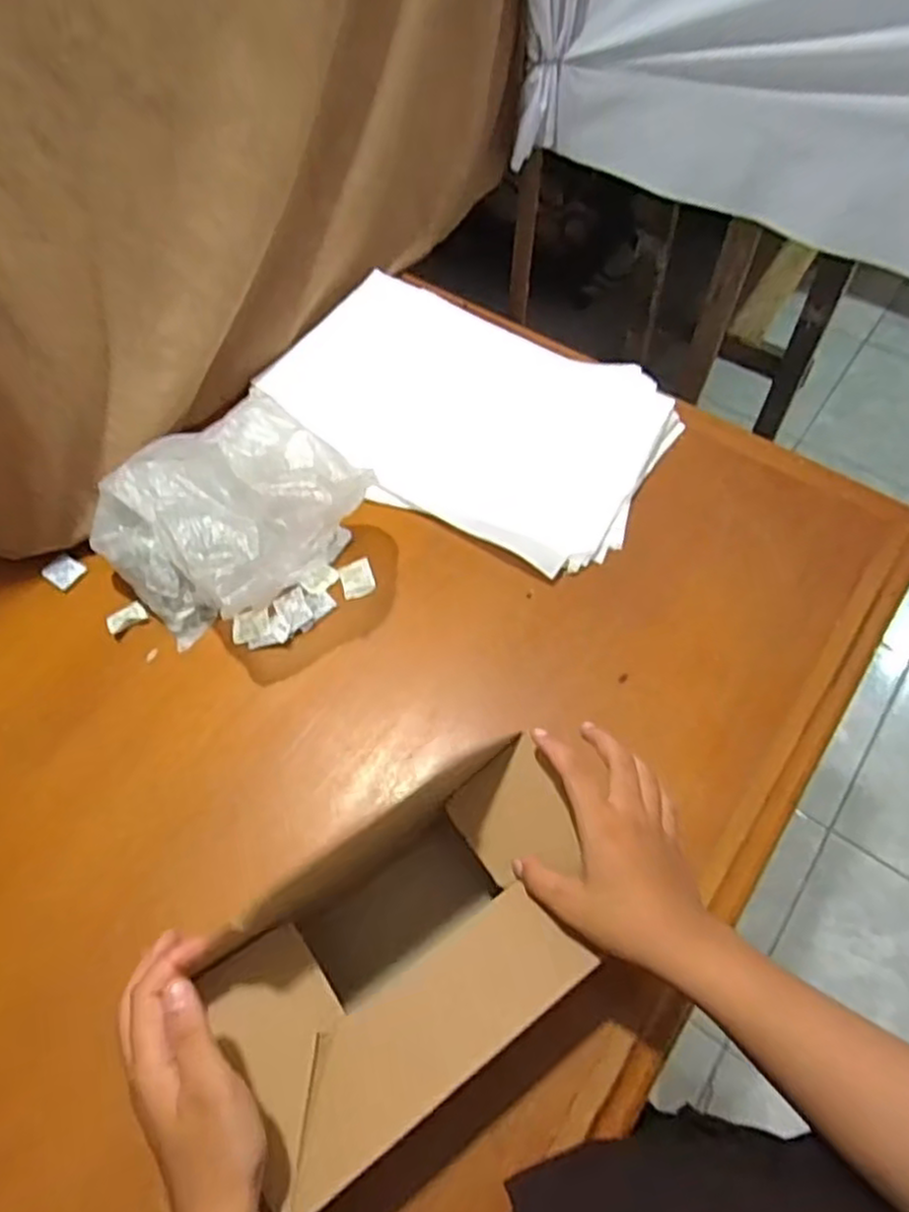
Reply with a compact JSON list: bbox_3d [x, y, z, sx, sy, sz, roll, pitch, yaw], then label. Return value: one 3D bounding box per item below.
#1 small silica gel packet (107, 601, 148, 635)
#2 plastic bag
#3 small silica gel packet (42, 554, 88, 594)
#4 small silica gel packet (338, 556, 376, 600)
[{"bbox_3d":[-0.296,0.010,0.671,0.035,0.005,0.020,-29,66,-13],"label":"small silica gel packet"},{"bbox_3d":[-0.186,-0.070,0.629,0.196,0.144,0.198,-39,68,-18],"label":"plastic bag"},{"bbox_3d":[-0.365,-0.033,0.694,0.036,0.004,0.030,29,67,15],"label":"small silica gel packet"},{"bbox_3d":[-0.090,-0.026,0.686,0.030,0.004,0.039,-15,63,-7],"label":"small silica gel packet"}]

